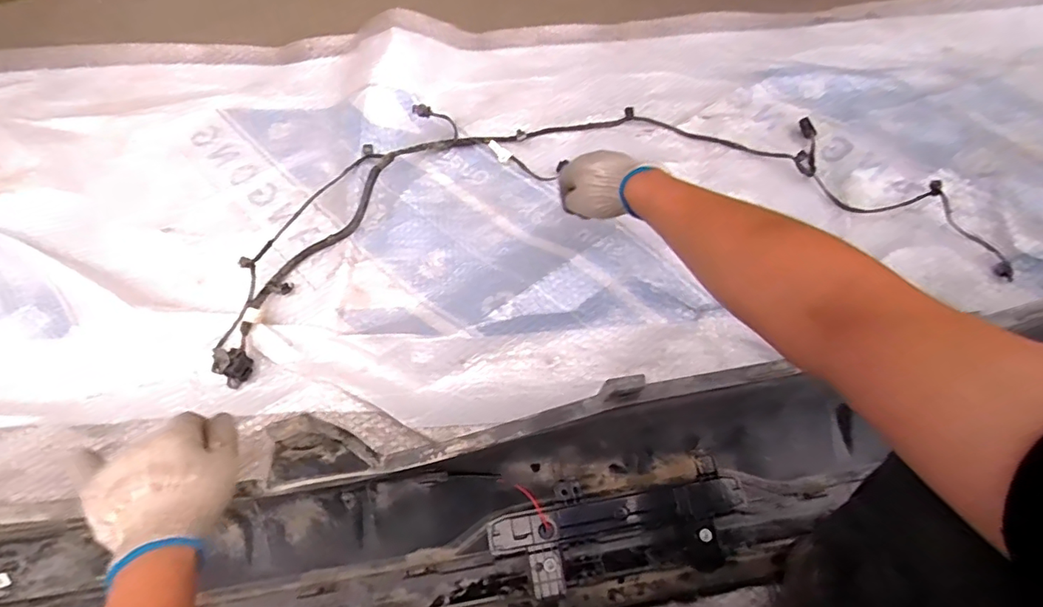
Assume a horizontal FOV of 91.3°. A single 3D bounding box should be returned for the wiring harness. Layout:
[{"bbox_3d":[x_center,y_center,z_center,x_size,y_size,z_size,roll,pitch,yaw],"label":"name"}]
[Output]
[{"bbox_3d":[0.105,-0.151,0.761,1.092,0.058,0.373,-11,68,-2],"label":"wiring harness"}]

